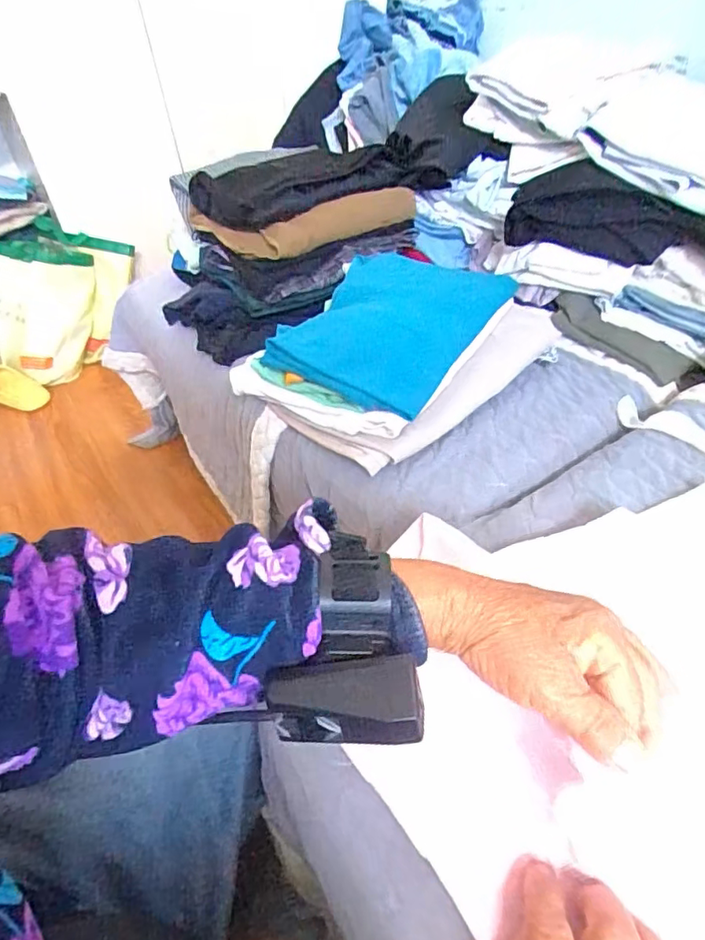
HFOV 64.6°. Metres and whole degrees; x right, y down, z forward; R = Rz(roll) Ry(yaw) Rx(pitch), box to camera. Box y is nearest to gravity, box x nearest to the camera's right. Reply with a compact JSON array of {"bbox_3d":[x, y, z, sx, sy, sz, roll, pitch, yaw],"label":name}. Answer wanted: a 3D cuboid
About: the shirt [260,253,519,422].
[{"bbox_3d":[0.042,-0.168,0.626,0.198,0.056,0.237,25,49,25],"label":"shirt"}]

